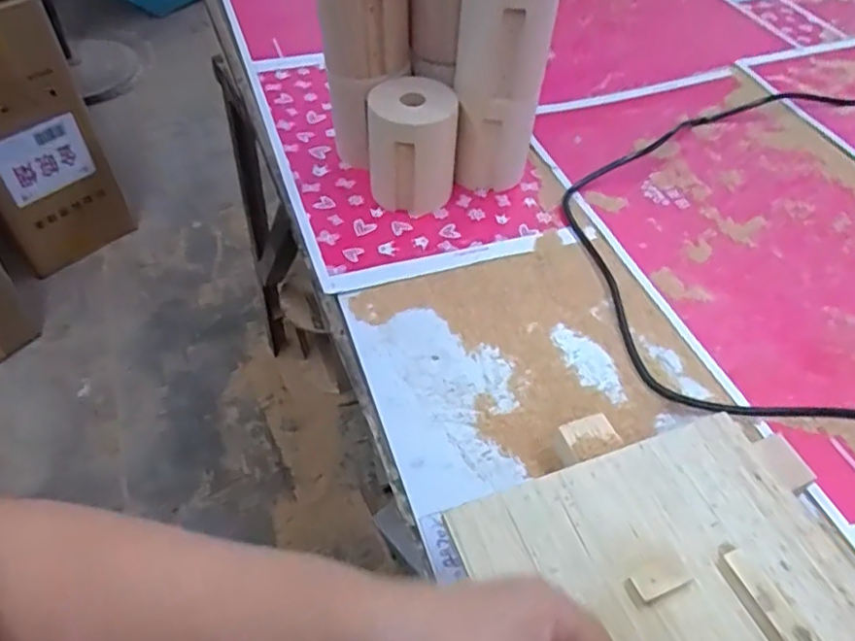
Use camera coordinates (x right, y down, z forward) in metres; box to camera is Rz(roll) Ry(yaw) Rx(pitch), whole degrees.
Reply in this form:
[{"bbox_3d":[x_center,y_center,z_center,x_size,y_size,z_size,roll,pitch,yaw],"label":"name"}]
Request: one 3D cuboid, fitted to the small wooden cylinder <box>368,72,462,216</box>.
[{"bbox_3d":[-0.012,-0.163,0.611,0.081,0.102,0.075,1,48,-1],"label":"small wooden cylinder"}]

